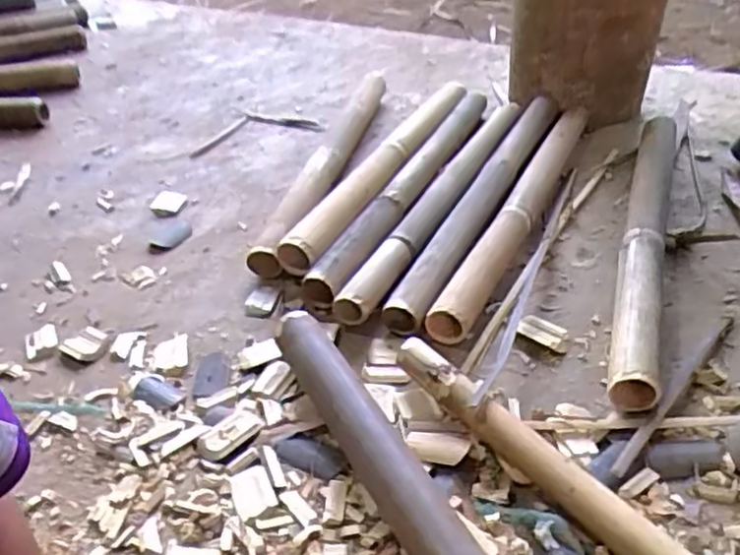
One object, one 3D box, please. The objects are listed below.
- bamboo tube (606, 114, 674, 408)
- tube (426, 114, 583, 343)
[{"bbox_3d":[0.380,-0.072,0.916,0.055,0.058,0.653,10,40,19],"label":"bamboo tube"},{"bbox_3d":[0.229,-0.110,0.989,0.052,0.045,0.613,15,42,24],"label":"tube"}]

